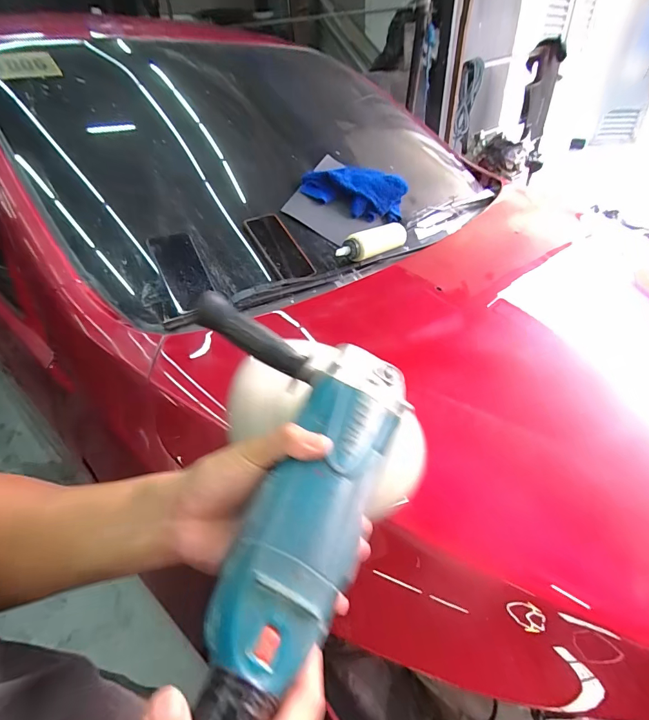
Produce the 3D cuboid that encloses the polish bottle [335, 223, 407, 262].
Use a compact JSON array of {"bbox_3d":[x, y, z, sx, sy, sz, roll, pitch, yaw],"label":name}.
[{"bbox_3d":[0.101,-0.243,0.794,0.040,0.049,0.197,29,48,36],"label":"polish bottle"}]

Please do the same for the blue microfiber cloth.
[{"bbox_3d":[0.075,-0.395,0.897,0.261,0.145,0.052,-1,-1,-14],"label":"blue microfiber cloth"}]

